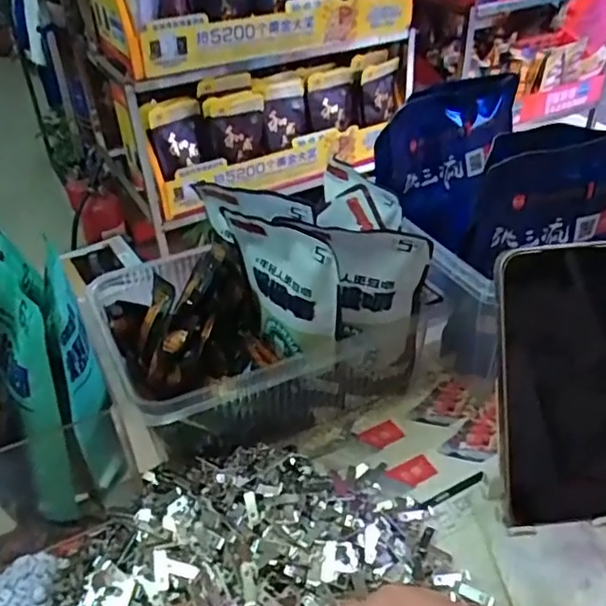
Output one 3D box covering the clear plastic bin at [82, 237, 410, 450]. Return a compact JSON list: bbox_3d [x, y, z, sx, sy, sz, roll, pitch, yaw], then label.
[{"bbox_3d":[-0.046,0.030,0.512,0.216,0.091,0.167,-17,39,-18],"label":"clear plastic bin"}]

